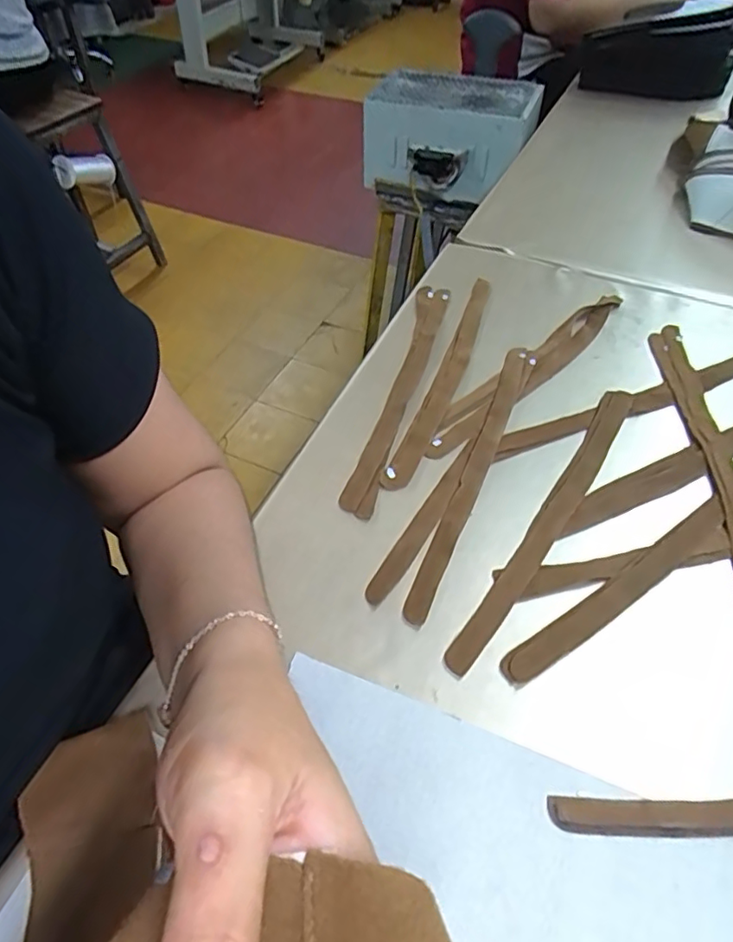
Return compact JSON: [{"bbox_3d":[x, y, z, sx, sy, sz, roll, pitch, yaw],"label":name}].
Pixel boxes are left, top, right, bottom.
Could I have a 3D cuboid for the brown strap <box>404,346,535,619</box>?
[{"bbox_3d":[0.094,-0.007,0.492,0.023,0.005,0.309,19,52,15],"label":"brown strap"}]

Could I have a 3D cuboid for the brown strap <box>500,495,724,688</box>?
[{"bbox_3d":[0.221,0.062,0.438,0.315,0.004,0.024,-29,56,-22],"label":"brown strap"}]

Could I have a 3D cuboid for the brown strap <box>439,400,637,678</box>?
[{"bbox_3d":[0.149,0.031,0.462,0.025,0.005,0.312,28,55,21],"label":"brown strap"}]

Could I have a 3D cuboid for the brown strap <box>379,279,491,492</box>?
[{"bbox_3d":[0.080,-0.098,0.569,0.028,0.005,0.310,17,52,13],"label":"brown strap"}]

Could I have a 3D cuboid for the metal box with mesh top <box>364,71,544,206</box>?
[{"bbox_3d":[0.161,-0.658,1.151,0.309,0.143,0.218,14,51,12],"label":"metal box with mesh top"}]

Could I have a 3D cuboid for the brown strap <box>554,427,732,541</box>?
[{"bbox_3d":[0.286,-0.009,0.502,0.305,0.006,0.030,-21,53,-17],"label":"brown strap"}]

